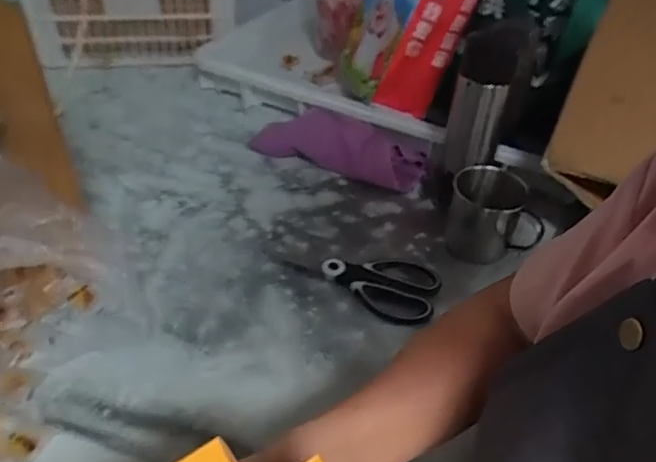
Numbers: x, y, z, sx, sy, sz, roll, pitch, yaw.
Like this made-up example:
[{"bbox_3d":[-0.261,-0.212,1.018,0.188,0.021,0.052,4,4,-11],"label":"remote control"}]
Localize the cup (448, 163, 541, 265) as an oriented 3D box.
[{"bbox_3d":[0.186,-0.019,0.667,0.088,0.091,0.088,3,39,-3],"label":"cup"}]

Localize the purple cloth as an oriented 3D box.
[{"bbox_3d":[0.016,-0.120,0.811,0.249,0.049,0.078,19,41,16],"label":"purple cloth"}]

